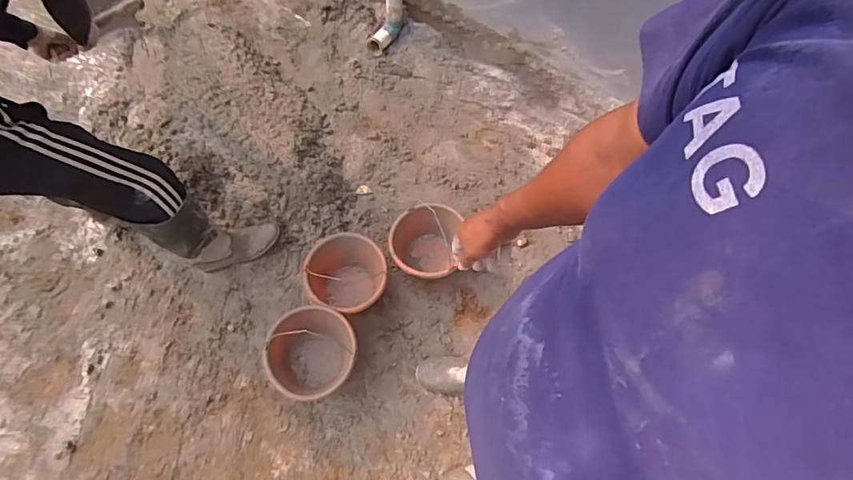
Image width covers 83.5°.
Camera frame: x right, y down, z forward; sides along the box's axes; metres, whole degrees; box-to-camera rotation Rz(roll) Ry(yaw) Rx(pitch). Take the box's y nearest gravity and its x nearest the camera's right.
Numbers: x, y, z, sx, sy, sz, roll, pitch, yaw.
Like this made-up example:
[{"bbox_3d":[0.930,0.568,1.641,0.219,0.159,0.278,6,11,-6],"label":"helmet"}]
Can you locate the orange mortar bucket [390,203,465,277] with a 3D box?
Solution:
[{"bbox_3d":[-0.011,0.020,1.544,0.198,0.199,0.244,9,66,5],"label":"orange mortar bucket"}]

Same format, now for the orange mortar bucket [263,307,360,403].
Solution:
[{"bbox_3d":[-0.308,0.324,1.345,0.222,0.178,0.241,1,66,-2],"label":"orange mortar bucket"}]

